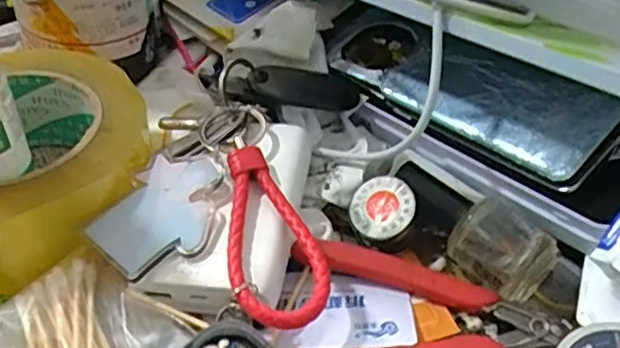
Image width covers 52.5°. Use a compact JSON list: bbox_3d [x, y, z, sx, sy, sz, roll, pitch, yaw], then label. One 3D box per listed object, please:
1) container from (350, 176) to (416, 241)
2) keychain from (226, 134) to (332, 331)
[{"bbox_3d":[0.034,0.016,0.290,0.030,0.009,0.028,-27,60,5],"label":"container"},{"bbox_3d":[-0.017,0.020,0.262,0.037,0.008,0.095,-6,45,-10],"label":"keychain"}]

